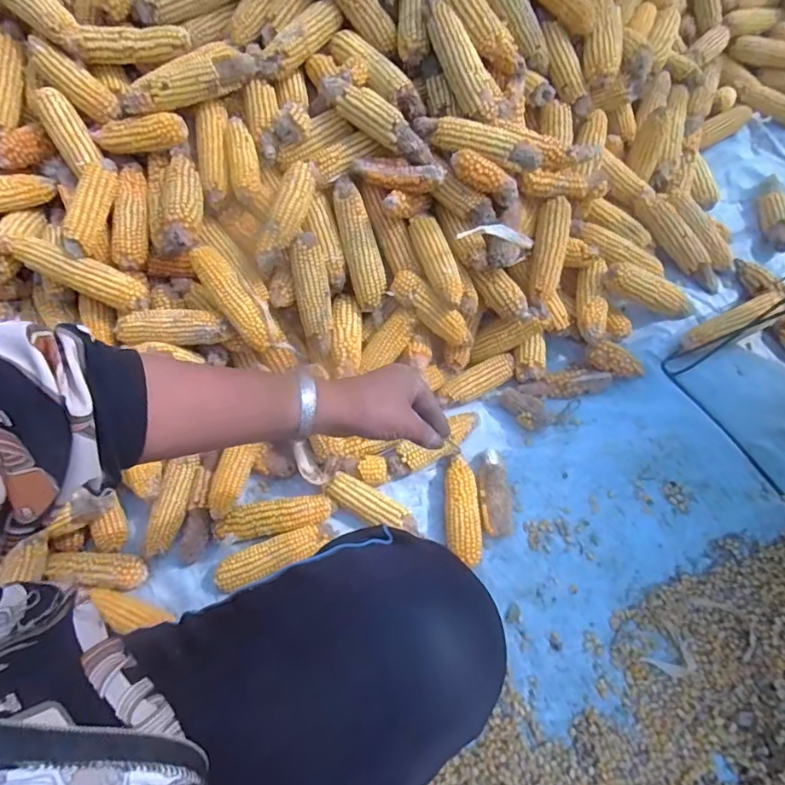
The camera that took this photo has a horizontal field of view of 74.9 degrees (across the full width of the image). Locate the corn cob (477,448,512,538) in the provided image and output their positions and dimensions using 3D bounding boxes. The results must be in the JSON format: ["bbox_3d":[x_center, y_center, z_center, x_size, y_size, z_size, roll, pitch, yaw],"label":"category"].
[{"bbox_3d":[0.151,0.145,0.756,0.050,0.035,0.129,-6,64,-1],"label":"corn cob"}]

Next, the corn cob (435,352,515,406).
[{"bbox_3d":[0.136,-0.017,0.833,0.135,0.040,0.042,-23,65,-9],"label":"corn cob"}]

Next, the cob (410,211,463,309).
[{"bbox_3d":[0.065,-0.199,0.767,0.046,0.035,0.148,-17,64,-6],"label":"cob"}]

